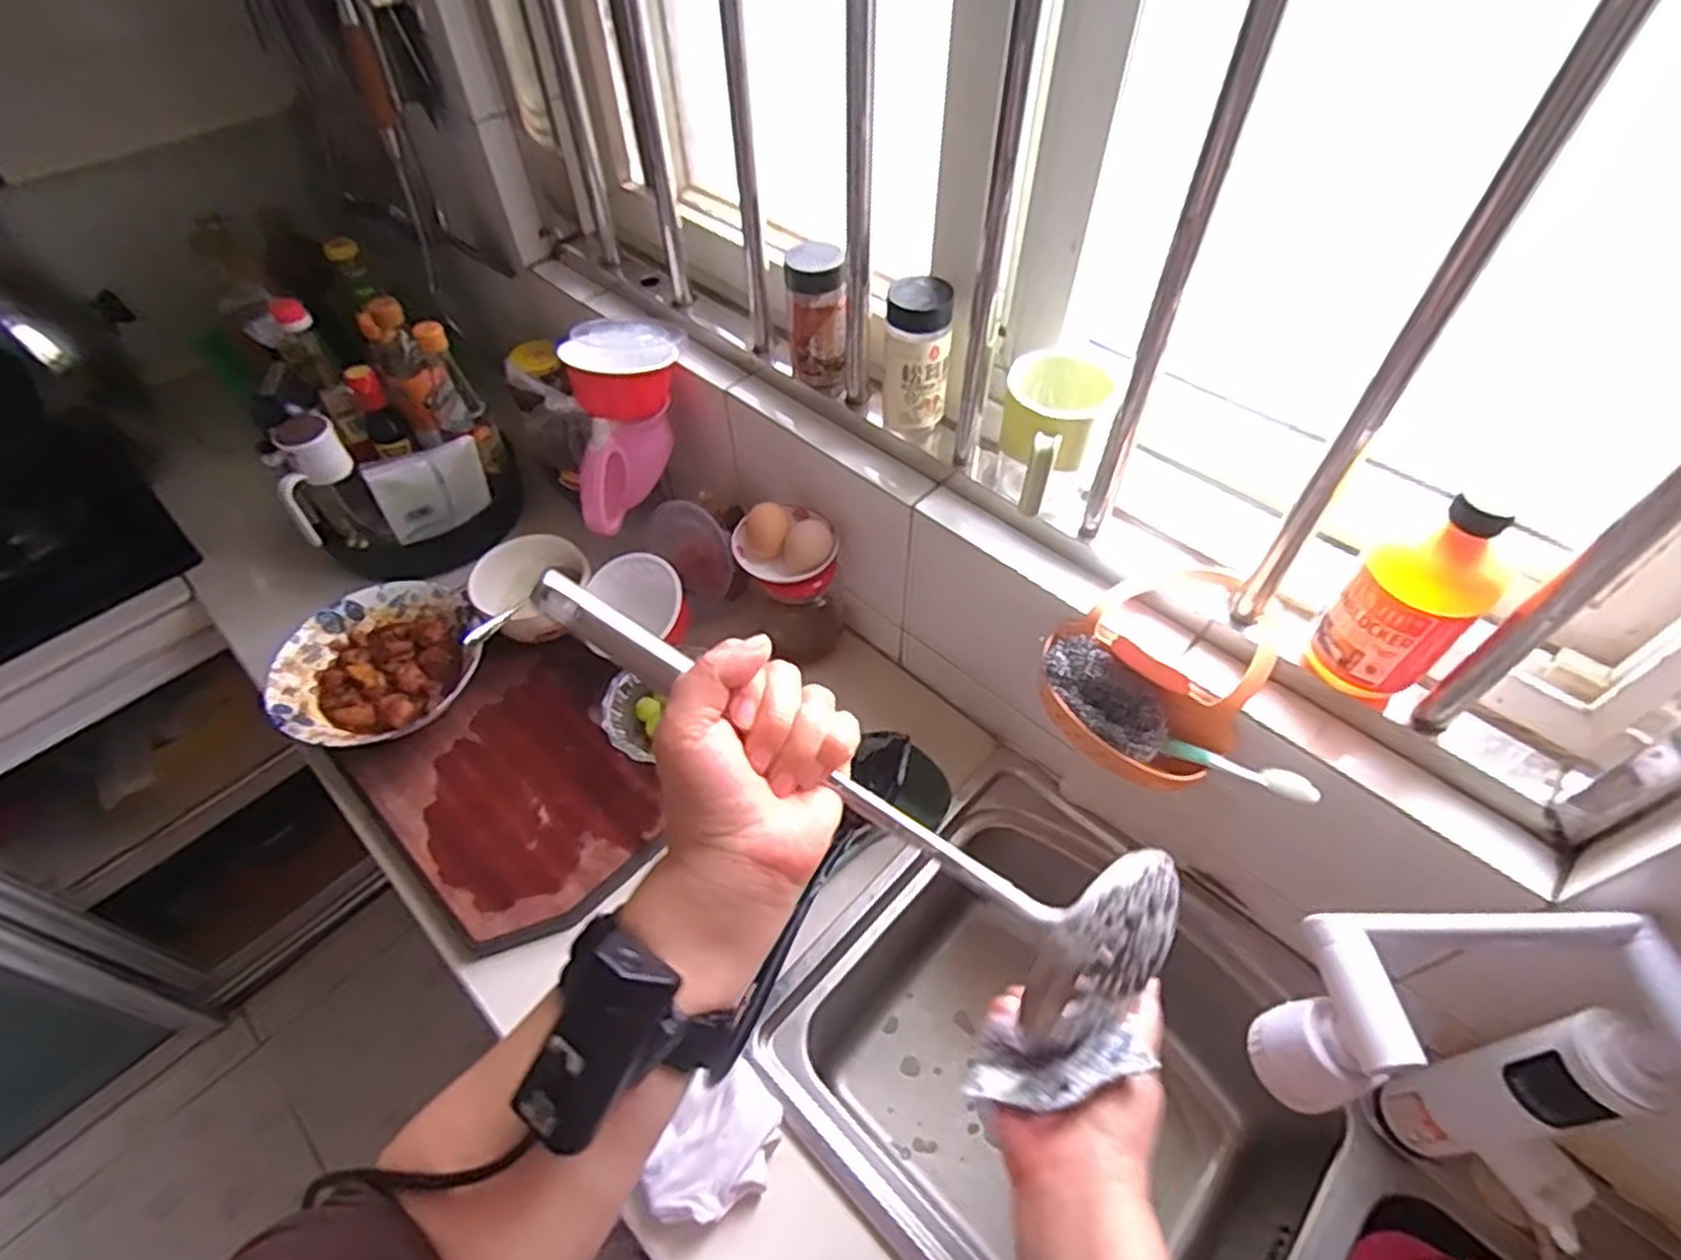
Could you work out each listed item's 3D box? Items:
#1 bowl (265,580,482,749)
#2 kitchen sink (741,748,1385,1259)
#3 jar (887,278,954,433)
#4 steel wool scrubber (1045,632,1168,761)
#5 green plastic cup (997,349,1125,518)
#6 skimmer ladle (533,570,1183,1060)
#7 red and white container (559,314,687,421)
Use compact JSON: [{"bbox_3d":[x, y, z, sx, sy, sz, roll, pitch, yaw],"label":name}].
[{"bbox_3d":[-0.473,0.040,0.830,0.192,0.074,0.188,0,52,1],"label":"bowl"},{"bbox_3d":[0.187,0.410,0.737,0.407,0.252,0.384,34,60,24],"label":"kitchen sink"},{"bbox_3d":[0.066,-0.236,0.683,0.055,0.121,0.054,4,52,4],"label":"jar"},{"bbox_3d":[0.200,0.049,0.596,0.044,0.034,0.102,-32,58,-22],"label":"steel wool scrubber"},{"bbox_3d":[0.160,-0.149,0.597,0.079,0.084,0.085,0,52,1],"label":"green plastic cup"},{"bbox_3d":[0.014,0.083,0.377,0.347,0.066,0.094,33,57,-3],"label":"skimmer ladle"},{"bbox_3d":[-0.225,-0.283,0.840,0.113,0.068,0.109,0,52,1],"label":"red and white container"}]

